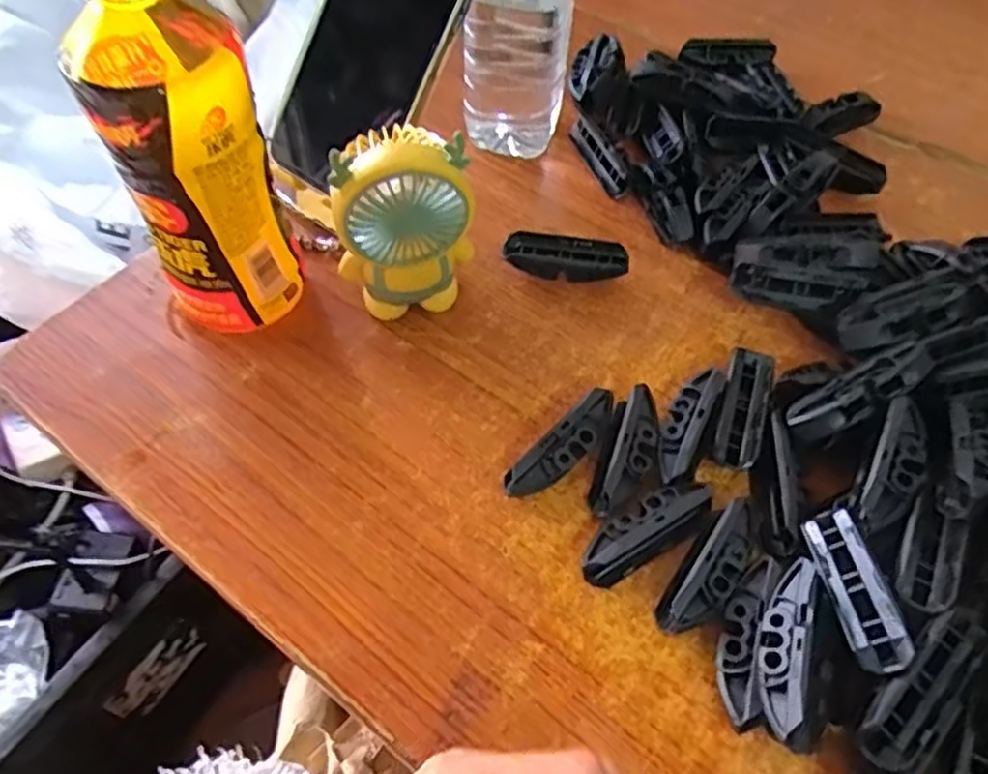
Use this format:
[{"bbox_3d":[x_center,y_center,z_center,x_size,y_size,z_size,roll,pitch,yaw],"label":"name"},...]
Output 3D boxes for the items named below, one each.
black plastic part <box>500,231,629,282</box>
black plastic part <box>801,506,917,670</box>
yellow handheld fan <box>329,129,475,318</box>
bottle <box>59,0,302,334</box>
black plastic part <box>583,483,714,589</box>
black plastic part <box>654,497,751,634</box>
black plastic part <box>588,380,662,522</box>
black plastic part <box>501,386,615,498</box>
[{"bbox_3d":[0.042,-0.076,0.420,0.071,0.017,0.022,6,56,4],"label":"black plastic part"},{"bbox_3d":[0.148,0.081,0.289,0.022,0.010,0.069,-31,35,24],"label":"black plastic part"},{"bbox_3d":[-0.048,-0.080,0.367,0.069,0.109,0.038,-16,58,-11],"label":"yellow handheld fan"},{"bbox_3d":[-0.144,-0.110,0.337,0.068,0.187,0.076,-25,60,-16],"label":"bottle"},{"bbox_3d":[0.069,0.065,0.324,0.069,0.022,0.021,-30,61,-19],"label":"black plastic part"},{"bbox_3d":[0.096,0.081,0.313,0.023,0.023,0.061,32,62,20],"label":"black plastic part"},{"bbox_3d":[0.066,0.030,0.345,0.025,0.026,0.066,16,57,10],"label":"black plastic part"},{"bbox_3d":[0.035,0.029,0.345,0.072,0.024,0.018,-39,64,-23],"label":"black plastic part"}]

